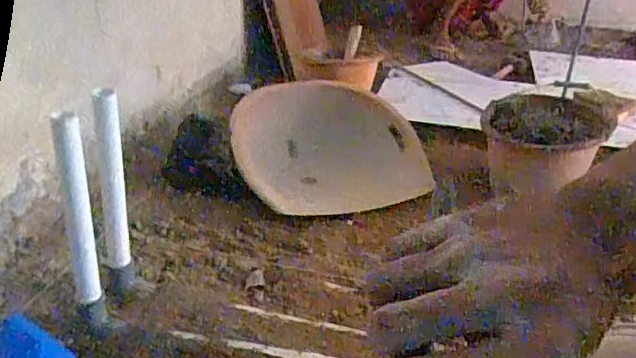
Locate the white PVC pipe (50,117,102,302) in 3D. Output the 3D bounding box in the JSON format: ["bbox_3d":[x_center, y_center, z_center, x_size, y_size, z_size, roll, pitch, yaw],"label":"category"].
[{"bbox_3d":[-0.321,0.043,0.788,0.034,0.280,0.033,-10,30,-23],"label":"white PVC pipe"}]

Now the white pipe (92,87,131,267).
[{"bbox_3d":[-0.295,0.000,0.845,0.035,0.274,0.033,-8,29,-21],"label":"white pipe"}]

